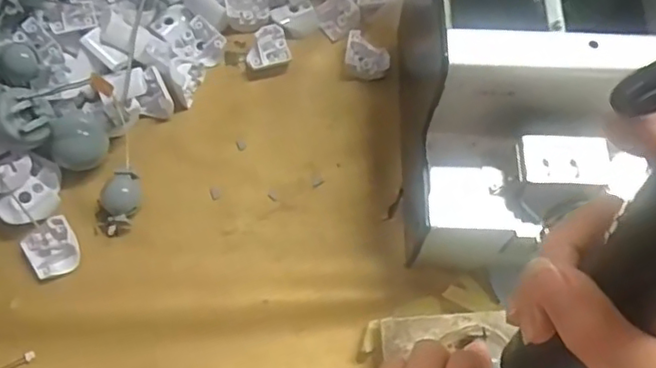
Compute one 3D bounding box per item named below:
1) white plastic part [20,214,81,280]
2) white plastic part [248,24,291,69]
[{"bbox_3d":[-0.168,0.039,0.381,0.030,0.018,0.028,-30,70,-13],"label":"white plastic part"},{"bbox_3d":[-0.044,-0.100,0.453,0.030,0.009,0.032,-12,67,-6],"label":"white plastic part"}]

